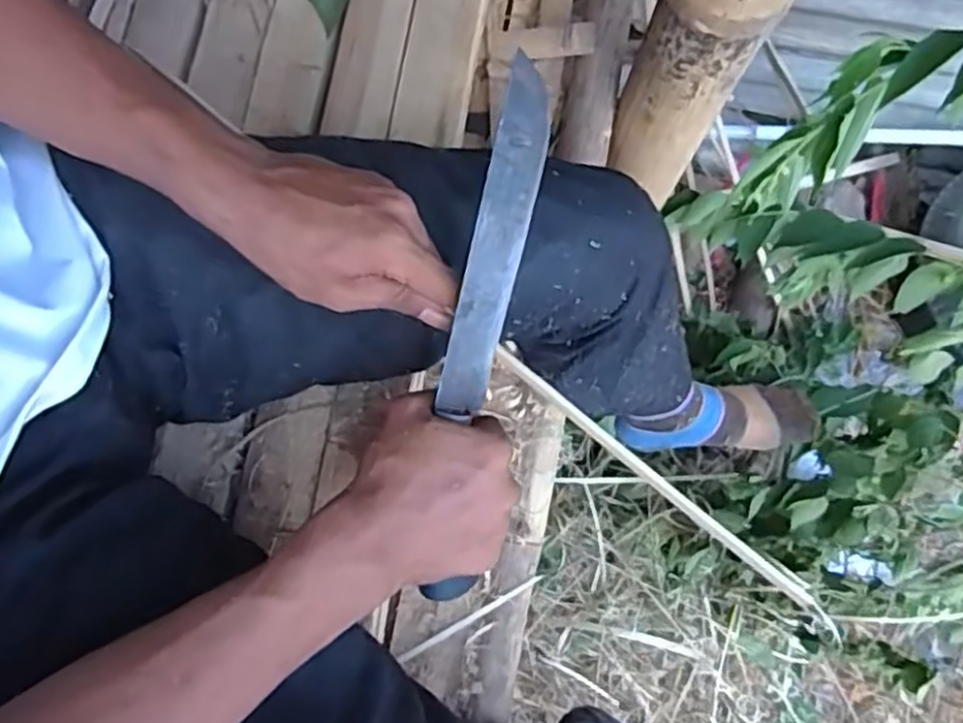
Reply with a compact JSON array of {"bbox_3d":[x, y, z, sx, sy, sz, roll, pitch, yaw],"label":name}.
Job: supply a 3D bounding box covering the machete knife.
[{"bbox_3d":[-0.003,-0.004,0.408,0.031,0.024,0.291,12,108,2],"label":"machete knife"}]

